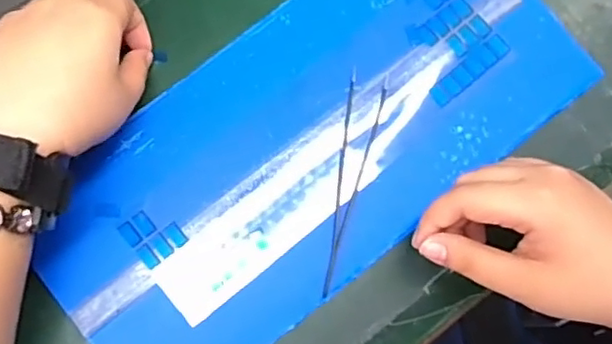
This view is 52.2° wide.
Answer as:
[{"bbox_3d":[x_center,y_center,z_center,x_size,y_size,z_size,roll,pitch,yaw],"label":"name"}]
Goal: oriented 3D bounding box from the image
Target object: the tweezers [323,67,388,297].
[{"bbox_3d":[0.027,0.005,0.356,0.022,0.007,0.129,10,76,1],"label":"tweezers"}]

